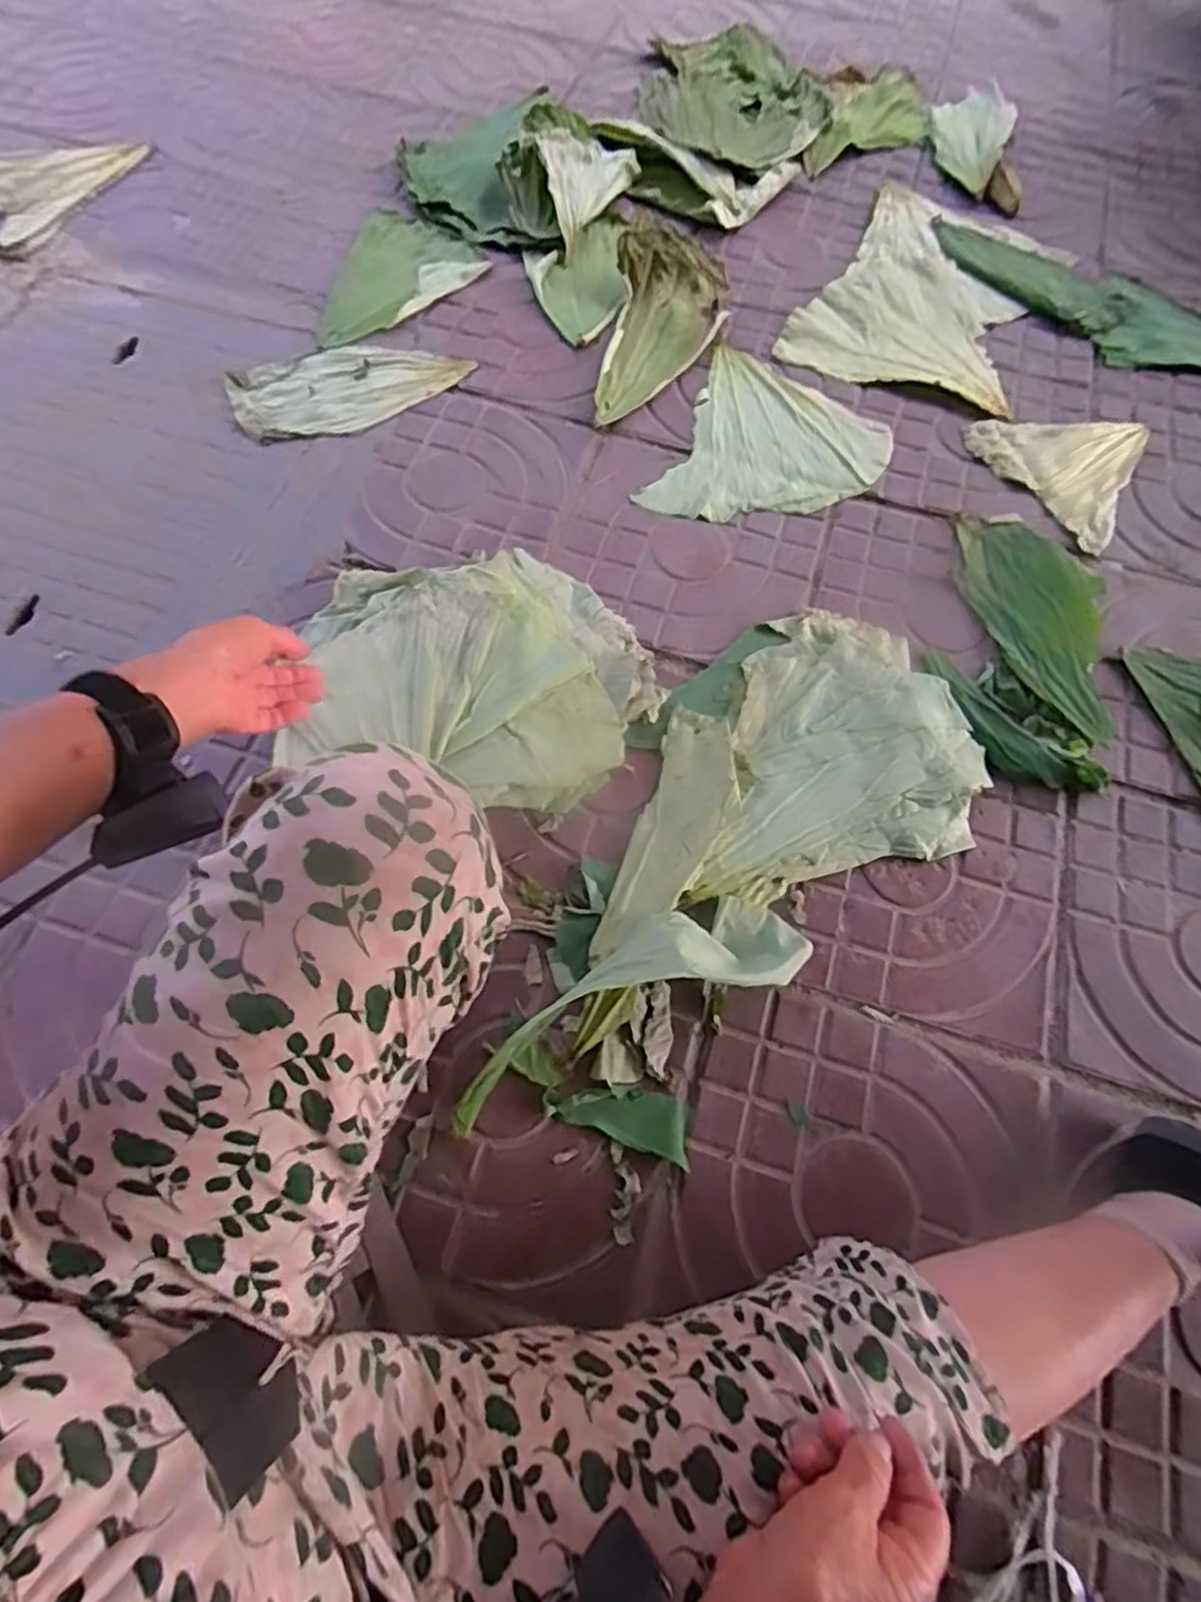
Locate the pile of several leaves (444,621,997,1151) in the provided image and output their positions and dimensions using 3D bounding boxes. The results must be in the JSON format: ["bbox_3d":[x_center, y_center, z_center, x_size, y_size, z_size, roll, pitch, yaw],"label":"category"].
[{"bbox_3d":[0.131,0.020,0.681,0.573,0.058,0.294,-37,73,-15],"label":"pile of several leaves"}]

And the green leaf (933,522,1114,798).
[{"bbox_3d":[0.455,-0.180,0.785,0.173,0.038,0.342,7,68,1],"label":"green leaf"}]

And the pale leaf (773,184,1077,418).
[{"bbox_3d":[0.466,-0.724,1.021,0.305,0.014,0.429,23,69,8],"label":"pale leaf"}]

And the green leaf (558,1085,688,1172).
[{"bbox_3d":[0.023,0.267,0.608,0.108,0.012,0.046,18,68,6],"label":"green leaf"}]

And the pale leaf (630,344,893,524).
[{"bbox_3d":[0.219,-0.435,0.899,0.251,0.014,0.285,22,69,8],"label":"pale leaf"}]

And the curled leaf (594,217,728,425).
[{"bbox_3d":[0.085,-0.640,0.947,0.146,0.058,0.322,8,68,2],"label":"curled leaf"}]

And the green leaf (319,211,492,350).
[{"bbox_3d":[-0.313,-0.735,1.002,0.199,0.011,0.265,37,71,13],"label":"green leaf"}]

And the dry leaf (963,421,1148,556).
[{"bbox_3d":[0.610,-0.442,0.911,0.213,0.013,0.215,-36,73,-15],"label":"dry leaf"}]

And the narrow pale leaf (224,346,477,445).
[{"bbox_3d":[-0.323,-0.536,0.923,0.296,0.010,0.148,-18,69,-9],"label":"narrow pale leaf"}]

